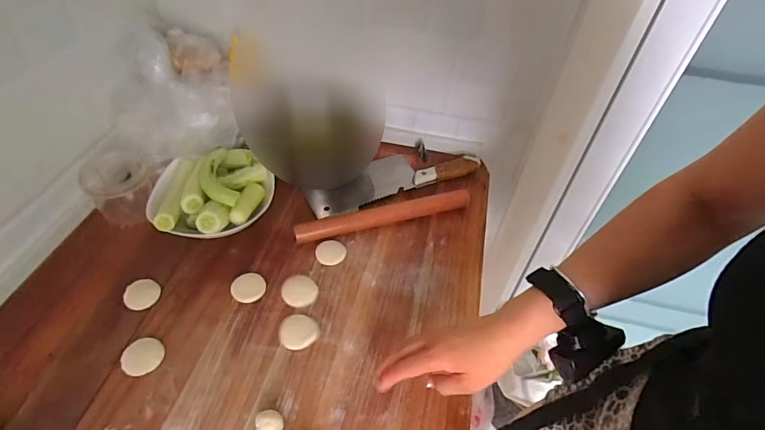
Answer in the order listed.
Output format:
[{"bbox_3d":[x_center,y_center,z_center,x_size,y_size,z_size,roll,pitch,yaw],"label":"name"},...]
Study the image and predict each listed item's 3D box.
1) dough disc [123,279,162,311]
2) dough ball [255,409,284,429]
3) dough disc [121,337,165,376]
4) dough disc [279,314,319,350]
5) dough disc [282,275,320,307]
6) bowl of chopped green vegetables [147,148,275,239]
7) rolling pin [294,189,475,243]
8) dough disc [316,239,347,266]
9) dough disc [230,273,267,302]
[{"bbox_3d":[-0.315,0.103,0.554,0.042,0.010,0.039,3,47,-3],"label":"dough disc"},{"bbox_3d":[-0.120,0.223,0.448,0.029,0.023,0.027,3,47,-3],"label":"dough ball"},{"bbox_3d":[-0.281,0.164,0.498,0.044,0.011,0.045,3,47,-3],"label":"dough disc"},{"bbox_3d":[-0.104,0.146,0.532,0.047,0.005,0.044,3,47,-3],"label":"dough disc"},{"bbox_3d":[-0.112,0.101,0.572,0.048,0.010,0.045,3,47,-3],"label":"dough disc"},{"bbox_3d":[-0.247,-0.027,0.626,0.143,0.085,0.155,3,47,-3],"label":"bowl of chopped green vegetables"},{"bbox_3d":[0.005,0.000,0.664,0.280,0.024,0.030,-11,49,-15],"label":"rolling pin"},{"bbox_3d":[-0.075,0.054,0.619,0.043,0.012,0.040,3,47,-3],"label":"dough disc"},{"bbox_3d":[-0.181,0.098,0.571,0.044,0.010,0.043,3,47,-3],"label":"dough disc"}]

